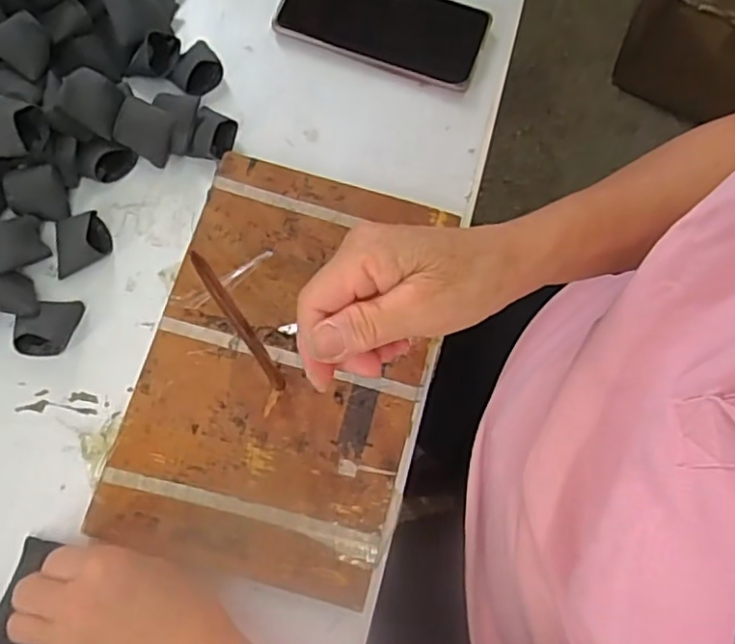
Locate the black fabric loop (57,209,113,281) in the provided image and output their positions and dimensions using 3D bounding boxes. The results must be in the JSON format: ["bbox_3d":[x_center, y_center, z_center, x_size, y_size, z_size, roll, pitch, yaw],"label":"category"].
[{"bbox_3d":[-0.199,-0.056,0.443,0.037,0.019,0.041,-14,75,-6],"label":"black fabric loop"}]

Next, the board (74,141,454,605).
[{"bbox_3d":[-0.052,0.027,0.432,0.180,0.013,0.268,15,74,2],"label":"board"}]

